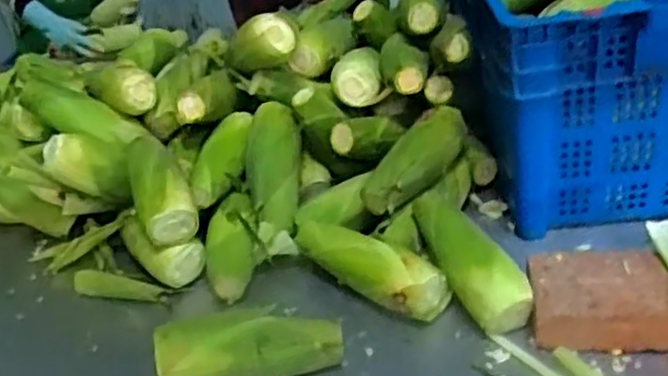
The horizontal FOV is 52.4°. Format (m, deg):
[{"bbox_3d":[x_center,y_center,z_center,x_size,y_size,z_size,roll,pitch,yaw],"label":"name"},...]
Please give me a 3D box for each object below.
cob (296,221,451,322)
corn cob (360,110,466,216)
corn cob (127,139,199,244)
[{"bbox_3d":[0.035,0.098,0.835,0.222,0.063,0.067,22,45,34],"label":"cob"},{"bbox_3d":[0.116,-0.040,0.925,0.057,0.061,0.192,23,45,35],"label":"corn cob"},{"bbox_3d":[-0.238,0.006,0.927,0.073,0.058,0.147,-22,73,-19],"label":"corn cob"}]

